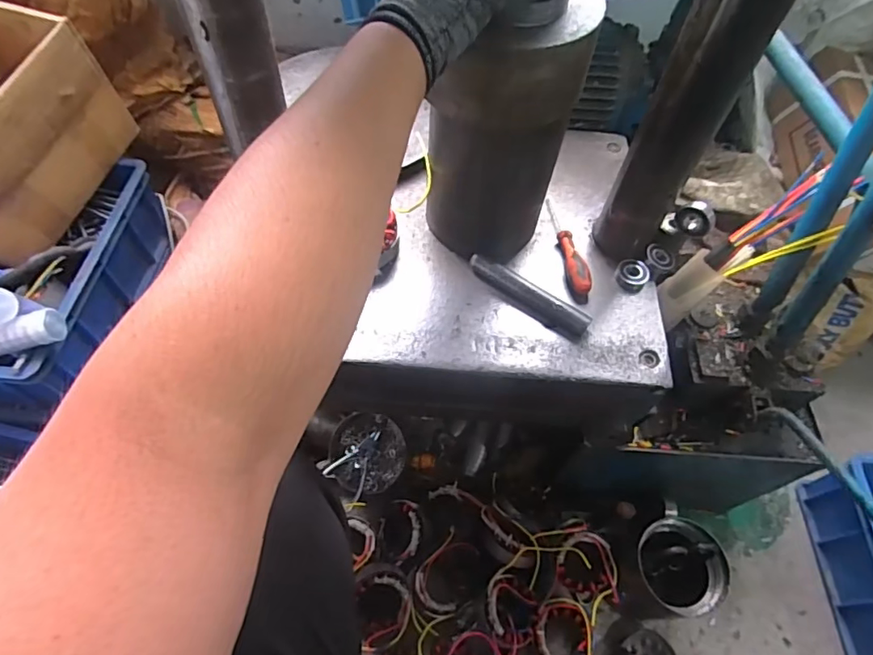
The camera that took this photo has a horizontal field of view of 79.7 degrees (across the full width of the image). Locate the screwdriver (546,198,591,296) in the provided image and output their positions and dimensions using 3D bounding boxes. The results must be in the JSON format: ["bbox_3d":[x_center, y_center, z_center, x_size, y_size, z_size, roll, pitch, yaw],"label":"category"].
[{"bbox_3d":[0.149,-0.098,0.596,0.019,0.026,0.149,-3,58,-5],"label":"screwdriver"}]

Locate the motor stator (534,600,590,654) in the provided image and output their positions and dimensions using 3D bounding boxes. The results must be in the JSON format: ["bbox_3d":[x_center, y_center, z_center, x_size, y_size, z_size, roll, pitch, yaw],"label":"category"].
[{"bbox_3d":[0.179,0.447,0.758,0.082,0.059,0.086,1,58,-2],"label":"motor stator"}]

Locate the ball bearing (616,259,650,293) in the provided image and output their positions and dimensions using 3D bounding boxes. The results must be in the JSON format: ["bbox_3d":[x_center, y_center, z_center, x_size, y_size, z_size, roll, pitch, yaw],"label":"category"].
[{"bbox_3d":[0.217,-0.058,0.578,0.036,0.014,0.033,1,58,-2],"label":"ball bearing"}]

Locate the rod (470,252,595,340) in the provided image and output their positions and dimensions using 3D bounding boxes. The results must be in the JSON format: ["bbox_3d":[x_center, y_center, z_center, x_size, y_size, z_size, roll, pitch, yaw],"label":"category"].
[{"bbox_3d":[0.096,-0.034,0.557,0.140,0.023,0.021,32,62,16],"label":"rod"}]

